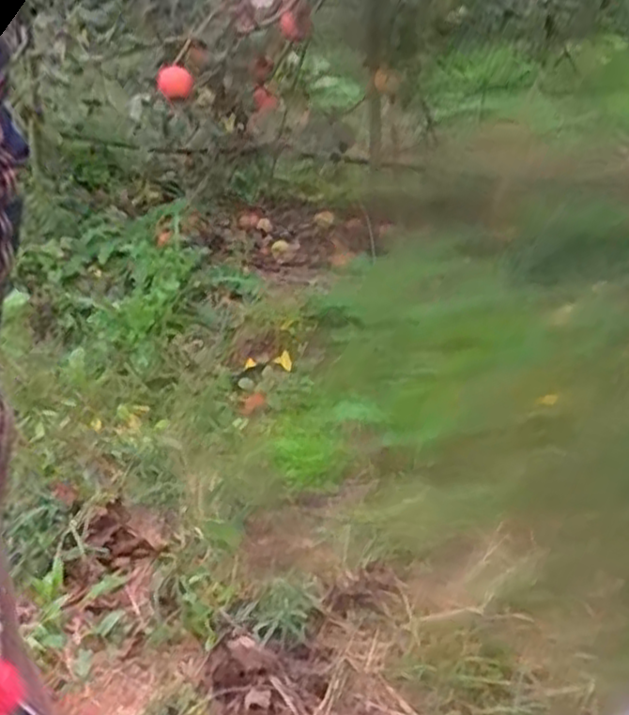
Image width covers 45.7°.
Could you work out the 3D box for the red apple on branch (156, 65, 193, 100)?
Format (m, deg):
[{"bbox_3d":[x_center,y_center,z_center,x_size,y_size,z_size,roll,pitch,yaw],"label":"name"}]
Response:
[{"bbox_3d":[-0.272,-0.537,1.455,0.057,0.061,0.074,-13,36,-17],"label":"red apple on branch"}]

